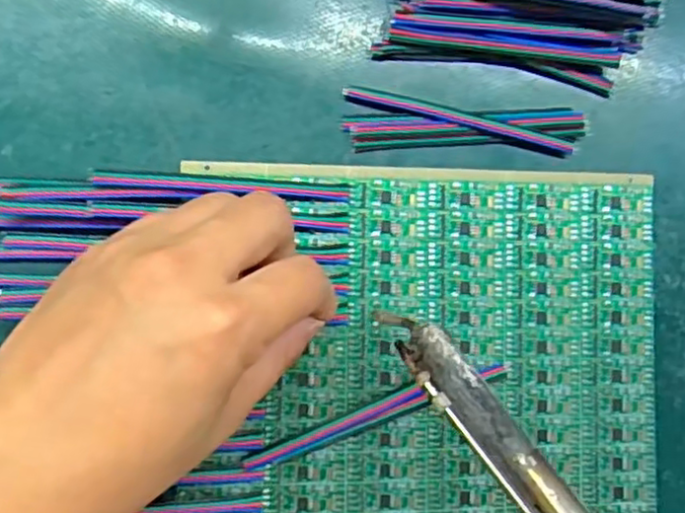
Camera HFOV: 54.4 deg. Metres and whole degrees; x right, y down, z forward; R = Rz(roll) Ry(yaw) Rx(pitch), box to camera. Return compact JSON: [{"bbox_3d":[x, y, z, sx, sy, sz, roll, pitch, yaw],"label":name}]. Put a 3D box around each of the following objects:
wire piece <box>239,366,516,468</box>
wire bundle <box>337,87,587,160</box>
[{"bbox_3d":[0.014,0.061,0.263,0.108,0.004,0.011,-20,94,-6],"label":"wire piece"},{"bbox_3d":[0.051,-0.052,0.270,0.098,0.004,0.023,3,91,-7],"label":"wire bundle"}]

